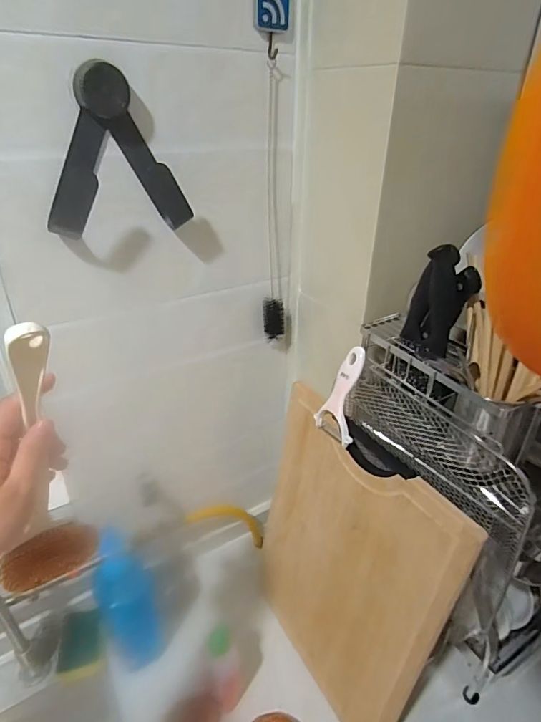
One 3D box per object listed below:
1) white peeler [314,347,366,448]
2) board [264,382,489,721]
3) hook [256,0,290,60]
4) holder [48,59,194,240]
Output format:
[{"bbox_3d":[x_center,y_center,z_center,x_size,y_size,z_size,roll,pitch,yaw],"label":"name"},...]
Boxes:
[{"bbox_3d":[0.093,0.042,0.567,0.019,0.123,0.069,6,14,-35],"label":"white peeler"},{"bbox_3d":[0.092,0.291,0.642,0.020,0.439,0.326,-8,30,-30],"label":"board"},{"bbox_3d":[0.003,-0.408,0.528,0.043,0.073,0.009,-12,39,-18],"label":"hook"},{"bbox_3d":[-0.175,-0.232,0.494,0.161,0.158,0.044,-23,37,-35],"label":"holder"}]

